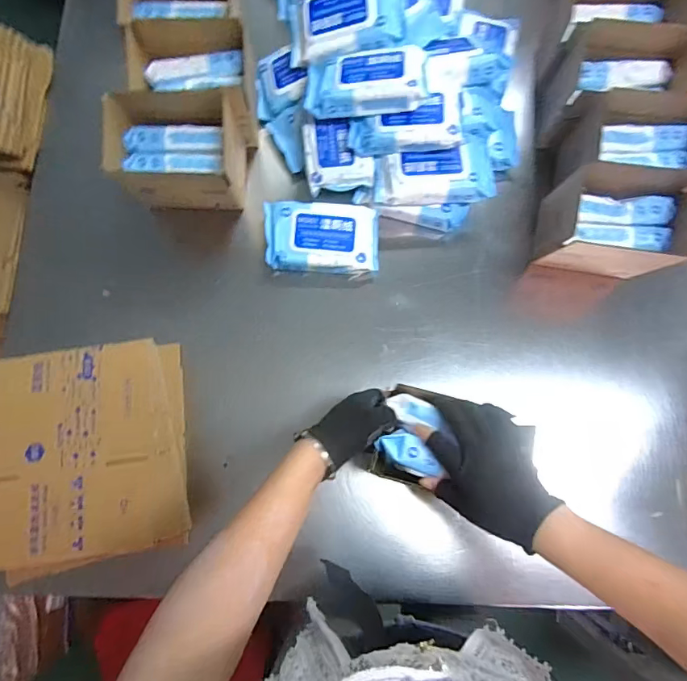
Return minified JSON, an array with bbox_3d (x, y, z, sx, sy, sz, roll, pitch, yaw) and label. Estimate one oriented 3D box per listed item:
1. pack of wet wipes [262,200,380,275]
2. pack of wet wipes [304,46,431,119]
[{"bbox_3d":[-0.035,-0.170,0.743,0.181,0.033,0.117,2,78,0],"label":"pack of wet wipes"},{"bbox_3d":[0.034,-0.393,0.701,0.184,0.042,0.113,-5,68,8],"label":"pack of wet wipes"}]

